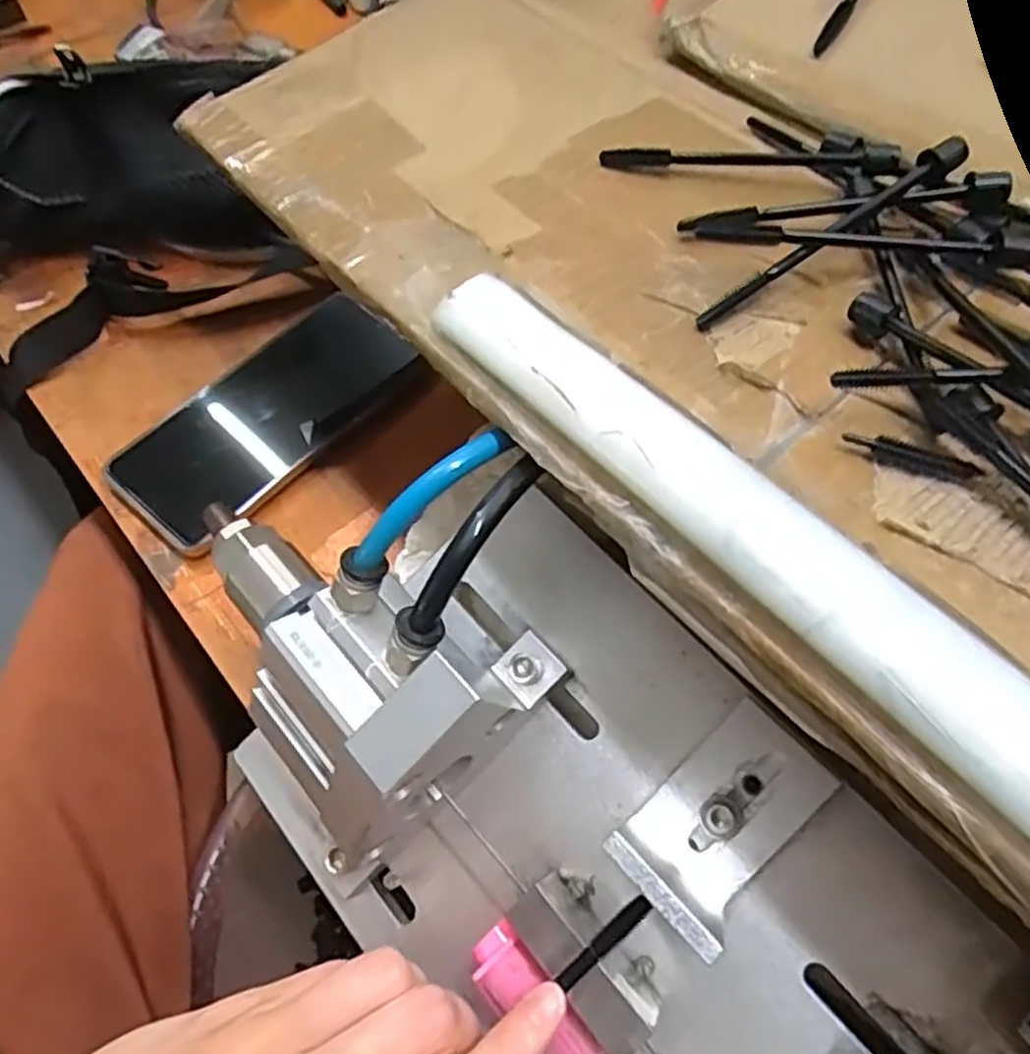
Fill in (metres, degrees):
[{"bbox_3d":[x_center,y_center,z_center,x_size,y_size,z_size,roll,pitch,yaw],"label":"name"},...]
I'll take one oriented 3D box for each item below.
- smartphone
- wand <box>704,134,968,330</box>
[{"bbox_3d":[-0.128,-0.060,0.396,0.074,0.011,0.160,36,65,21],"label":"smartphone"},{"bbox_3d":[0.098,-0.091,0.237,0.100,0.007,0.007,-34,63,-3],"label":"wand"}]

